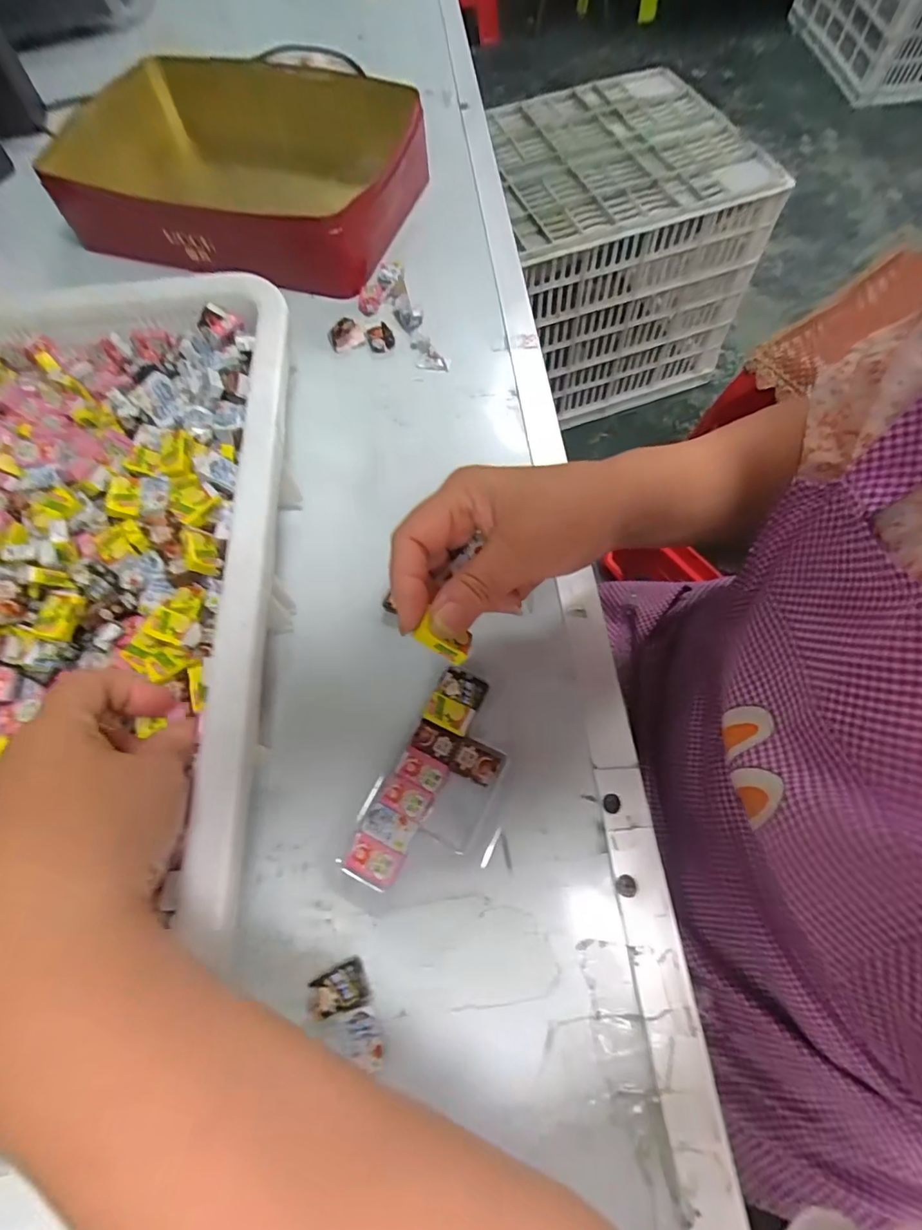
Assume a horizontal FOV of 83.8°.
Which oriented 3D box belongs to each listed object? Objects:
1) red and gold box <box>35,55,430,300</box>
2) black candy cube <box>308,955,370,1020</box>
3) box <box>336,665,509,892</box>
[{"bbox_3d":[-0.196,-0.402,0.465,0.299,0.071,0.218,15,68,9],"label":"red and gold box"},{"bbox_3d":[-0.058,0.176,0.242,0.025,0.006,0.018,-19,66,-5],"label":"black candy cube"},{"bbox_3d":[-0.012,0.090,0.277,0.056,0.013,0.115,27,70,14],"label":"box"}]

